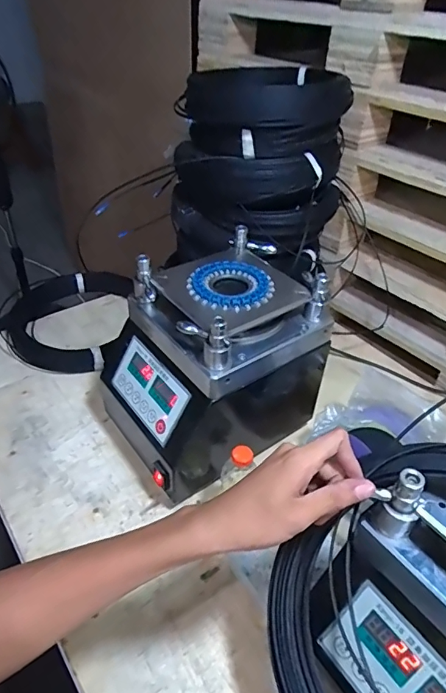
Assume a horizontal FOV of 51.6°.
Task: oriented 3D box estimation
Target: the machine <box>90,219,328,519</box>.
[{"bbox_3d":[-0.002,0.025,0.714,0.313,0.279,0.215,-22,45,-26],"label":"machine"}]

